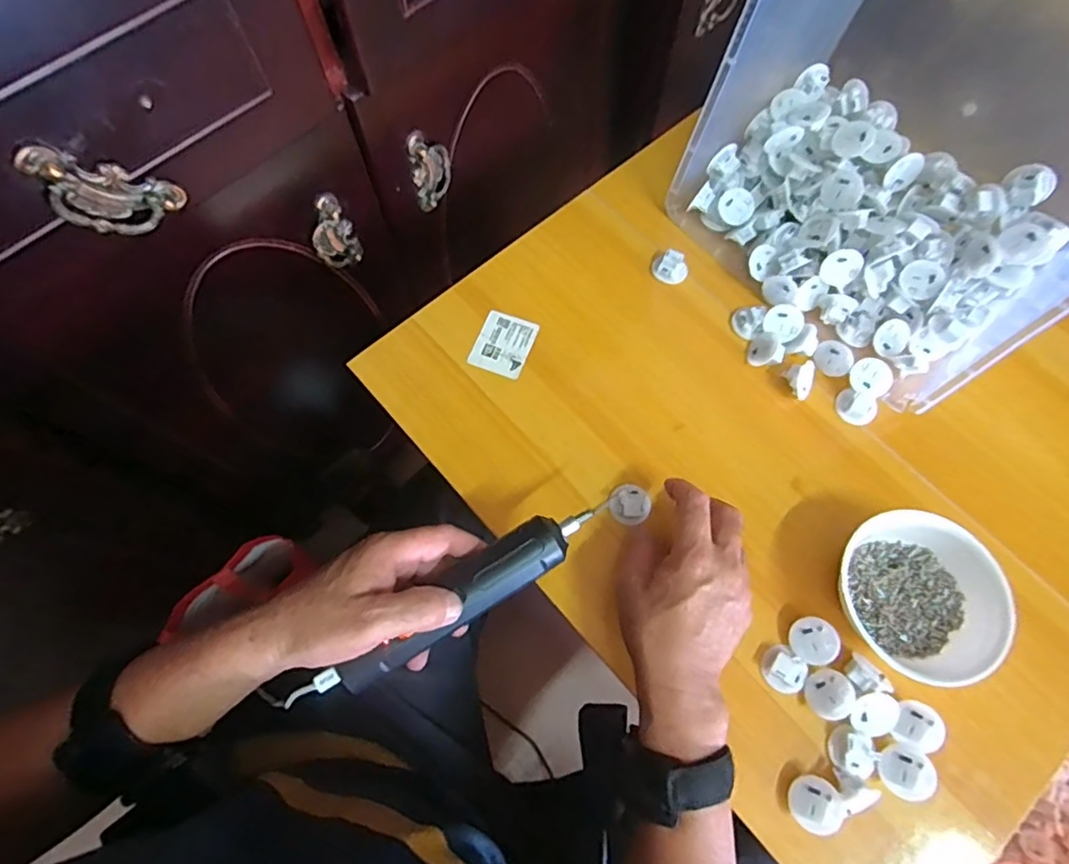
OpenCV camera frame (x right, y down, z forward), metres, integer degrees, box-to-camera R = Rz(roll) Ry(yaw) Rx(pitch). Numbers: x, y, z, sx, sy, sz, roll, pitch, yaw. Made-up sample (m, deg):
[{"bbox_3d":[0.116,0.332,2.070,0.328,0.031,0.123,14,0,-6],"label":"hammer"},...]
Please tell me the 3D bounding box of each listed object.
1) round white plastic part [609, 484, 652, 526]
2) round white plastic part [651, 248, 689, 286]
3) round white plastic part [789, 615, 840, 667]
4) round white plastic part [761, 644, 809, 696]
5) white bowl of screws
[{"bbox_3d":[0.079,0.060,0.480,0.032,0.016,0.033,0,70,-1],"label":"round white plastic part"},{"bbox_3d":[0.131,-0.159,0.559,0.035,0.015,0.029,21,71,7],"label":"round white plastic part"},{"bbox_3d":[0.211,0.158,0.437,0.033,0.009,0.033,22,93,29],"label":"round white plastic part"},{"bbox_3d":[0.189,0.181,0.441,0.030,0.017,0.033,0,70,-1],"label":"round white plastic part"},{"bbox_3d":[0.287,0.118,0.437,0.114,0.049,0.120,-27,72,-10],"label":"white bowl of screws"}]

